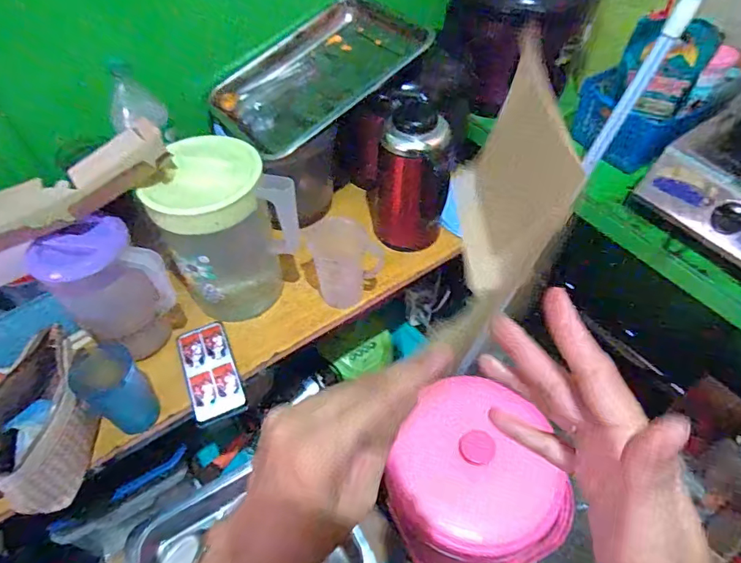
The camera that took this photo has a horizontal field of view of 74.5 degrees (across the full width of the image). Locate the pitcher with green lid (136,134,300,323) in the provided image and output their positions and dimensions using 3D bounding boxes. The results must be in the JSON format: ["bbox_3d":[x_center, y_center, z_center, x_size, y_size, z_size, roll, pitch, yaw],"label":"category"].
[{"bbox_3d":[-0.220,-0.073,0.756,0.182,0.259,0.151,-23,55,-17],"label":"pitcher with green lid"}]

